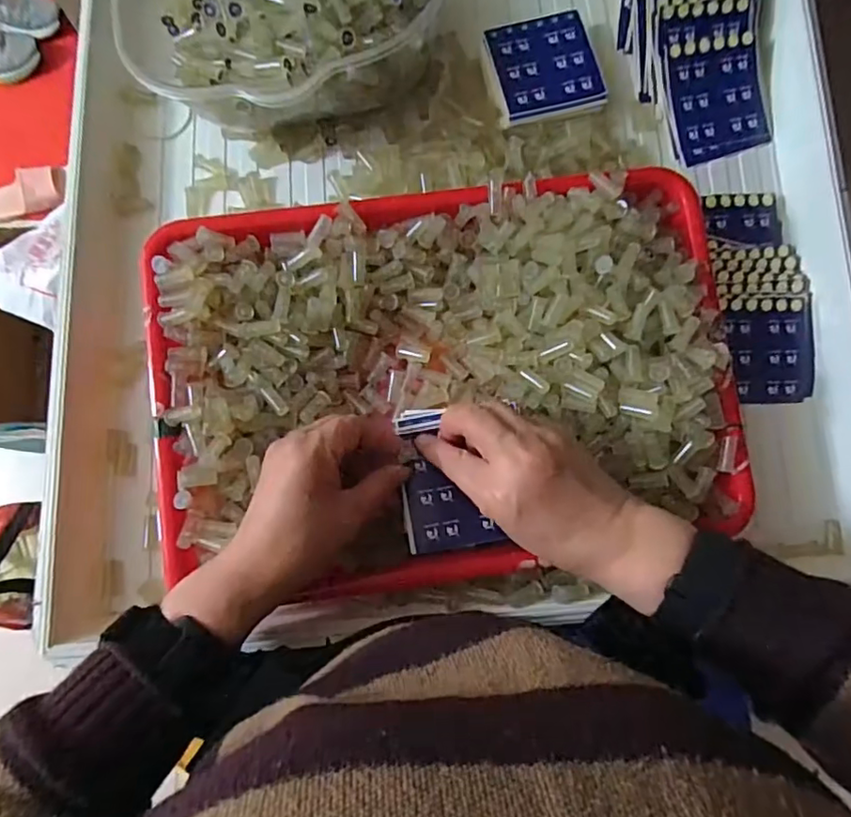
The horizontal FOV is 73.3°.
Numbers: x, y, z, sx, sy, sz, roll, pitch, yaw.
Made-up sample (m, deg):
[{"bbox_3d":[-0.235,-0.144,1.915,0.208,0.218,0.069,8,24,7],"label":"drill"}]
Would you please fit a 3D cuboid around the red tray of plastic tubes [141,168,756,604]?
[{"bbox_3d":[0.015,-0.020,0.390,0.381,0.044,0.259,-8,80,-2],"label":"red tray of plastic tubes"}]

